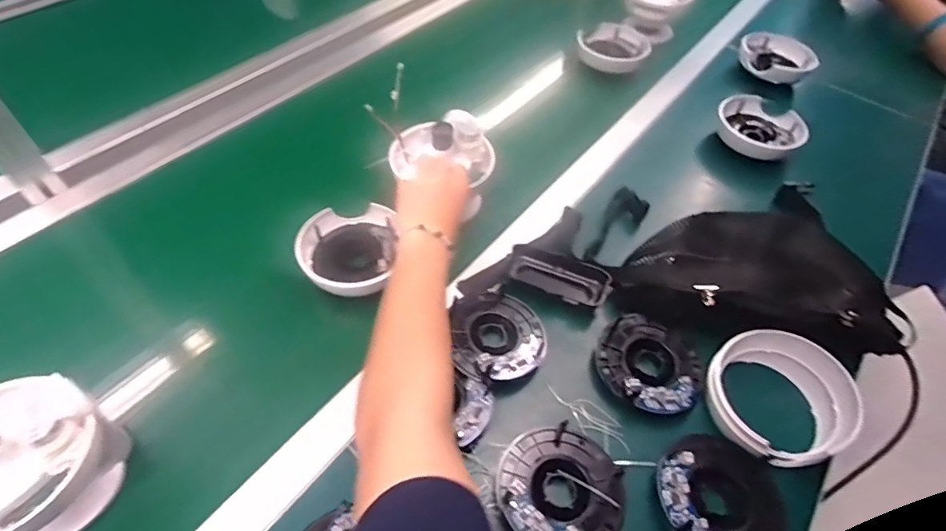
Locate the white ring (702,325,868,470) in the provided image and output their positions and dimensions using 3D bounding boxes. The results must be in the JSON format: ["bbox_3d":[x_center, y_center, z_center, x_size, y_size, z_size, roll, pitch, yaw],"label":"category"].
[{"bbox_3d":[0.282,0.115,0.463,0.115,0.038,0.122,3,53,-4],"label":"white ring"}]

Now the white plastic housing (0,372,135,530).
[{"bbox_3d":[-0.339,0.148,0.372,0.116,0.106,0.110,3,53,-4],"label":"white plastic housing"}]

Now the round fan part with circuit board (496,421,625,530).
[{"bbox_3d":[0.072,0.185,0.422,0.099,0.025,0.100,3,53,-4],"label":"round fan part with circuit board"}]

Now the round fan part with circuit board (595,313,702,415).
[{"bbox_3d":[0.172,0.096,0.502,0.100,0.026,0.094,3,53,-4],"label":"round fan part with circuit board"}]

